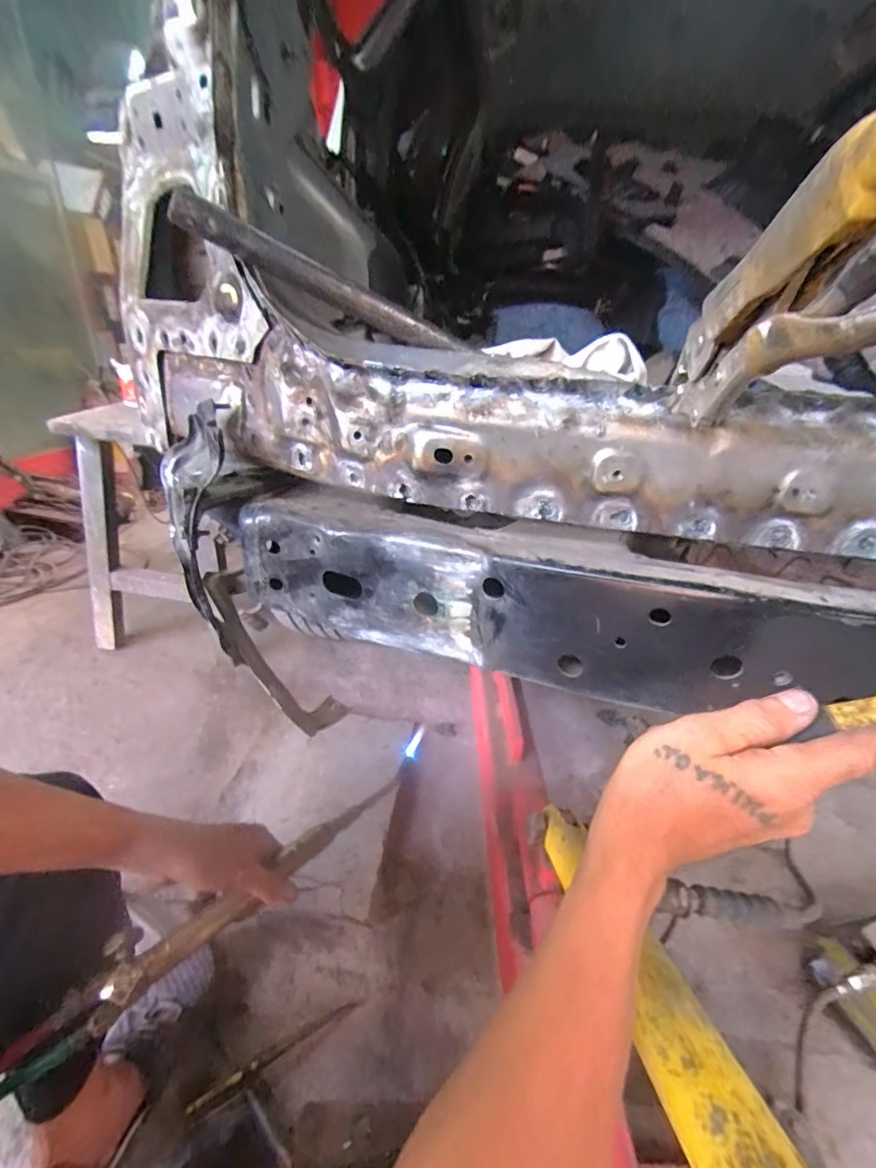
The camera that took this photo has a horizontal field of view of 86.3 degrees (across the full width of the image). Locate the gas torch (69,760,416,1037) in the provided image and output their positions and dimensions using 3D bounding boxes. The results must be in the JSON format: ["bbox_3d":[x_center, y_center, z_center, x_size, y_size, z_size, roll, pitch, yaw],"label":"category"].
[{"bbox_3d":[-0.167,0.284,0.466,0.339,0.038,0.041,-27,40,-29],"label":"gas torch"}]

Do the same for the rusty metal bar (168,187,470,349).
[{"bbox_3d":[-0.093,-0.251,0.392,0.238,0.024,0.028,16,22,-23],"label":"rusty metal bar"}]

